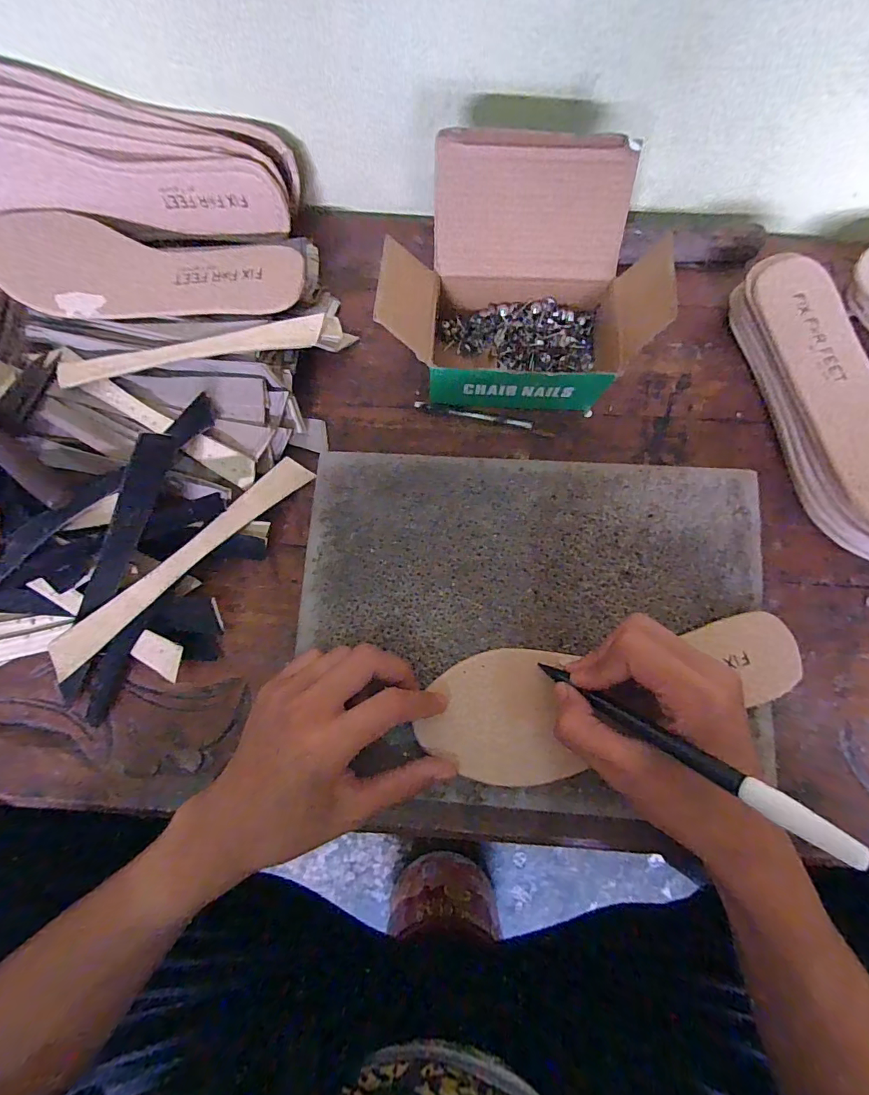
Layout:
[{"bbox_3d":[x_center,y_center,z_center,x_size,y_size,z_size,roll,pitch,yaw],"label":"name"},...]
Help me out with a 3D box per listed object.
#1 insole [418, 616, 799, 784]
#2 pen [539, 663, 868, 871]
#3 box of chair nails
[{"bbox_3d":[0.107,0.093,0.269,0.229,0.007,0.076,-8,80,0],"label":"insole"},{"bbox_3d":[0.105,0.089,0.210,0.016,0.150,0.010,41,79,-34],"label":"pen"},{"bbox_3d":[0.057,-0.166,0.285,0.175,0.093,0.125,4,81,2],"label":"box of chair nails"}]

